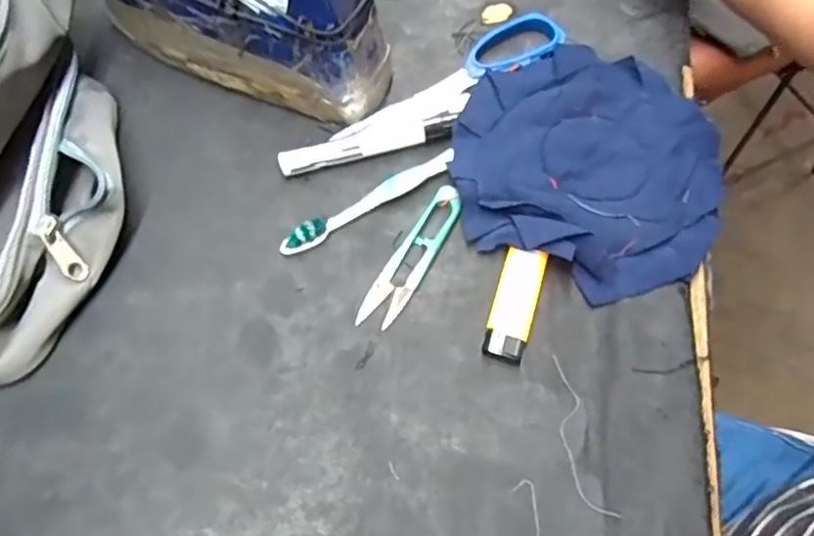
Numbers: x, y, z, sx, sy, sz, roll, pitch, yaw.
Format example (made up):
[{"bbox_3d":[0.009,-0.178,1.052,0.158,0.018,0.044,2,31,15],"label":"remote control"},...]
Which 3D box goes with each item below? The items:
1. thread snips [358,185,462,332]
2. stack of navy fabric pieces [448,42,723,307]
[{"bbox_3d":[0.003,-0.008,0.375,0.024,0.013,0.098,28,71,12],"label":"thread snips"},{"bbox_3d":[0.117,-0.070,0.394,0.166,0.020,0.167,15,69,7],"label":"stack of navy fabric pieces"}]

